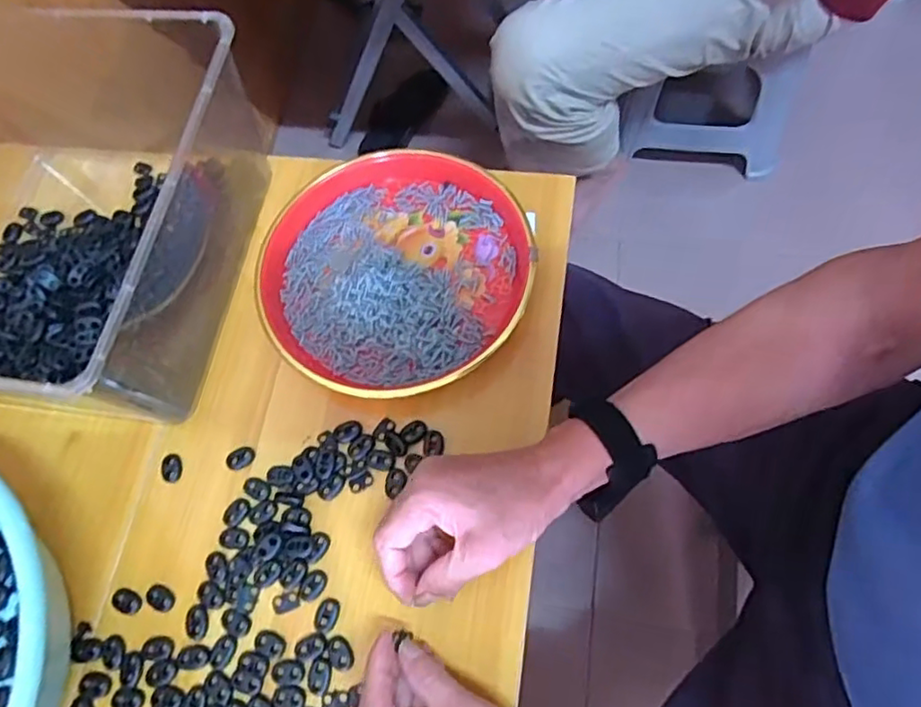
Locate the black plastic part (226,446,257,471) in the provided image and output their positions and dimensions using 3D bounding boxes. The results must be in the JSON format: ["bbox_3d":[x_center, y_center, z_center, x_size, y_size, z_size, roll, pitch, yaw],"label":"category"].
[{"bbox_3d":[-0.169,0.080,0.482,0.022,0.004,0.016,-34,68,-8],"label":"black plastic part"}]

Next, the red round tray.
[{"bbox_3d":[-0.055,-0.069,0.524,0.222,0.031,0.215,-2,68,5],"label":"red round tray"}]

